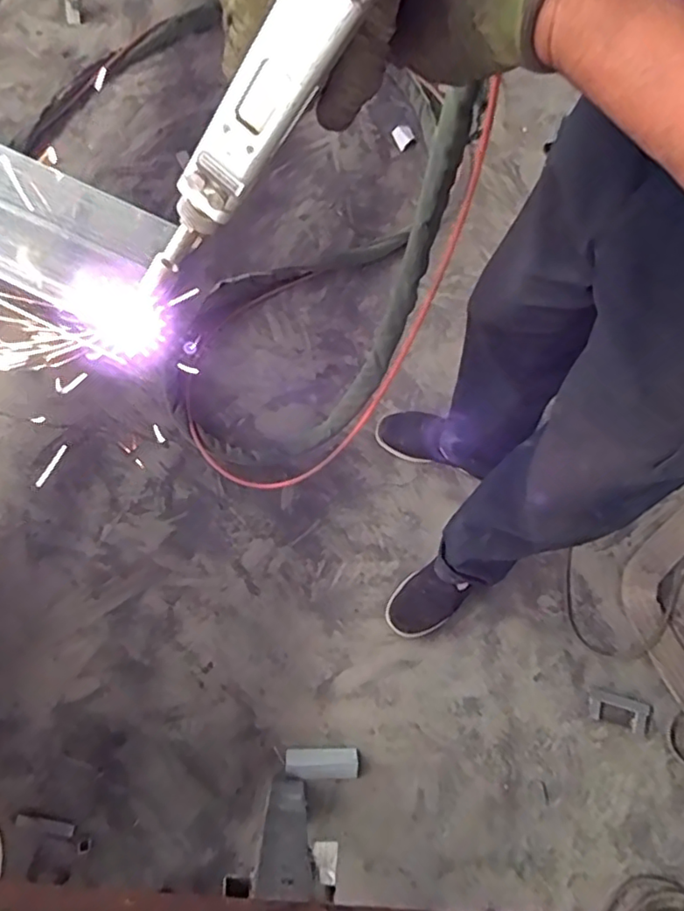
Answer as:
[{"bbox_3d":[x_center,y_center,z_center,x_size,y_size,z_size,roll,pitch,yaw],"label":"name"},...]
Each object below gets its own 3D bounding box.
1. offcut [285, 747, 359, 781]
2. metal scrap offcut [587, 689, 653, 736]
[{"bbox_3d":[-0.036,0.566,1.079,0.132,0.022,0.053,0,71,-4],"label":"offcut"},{"bbox_3d":[0.538,0.497,1.145,0.123,0.013,0.056,20,71,3],"label":"metal scrap offcut"}]

